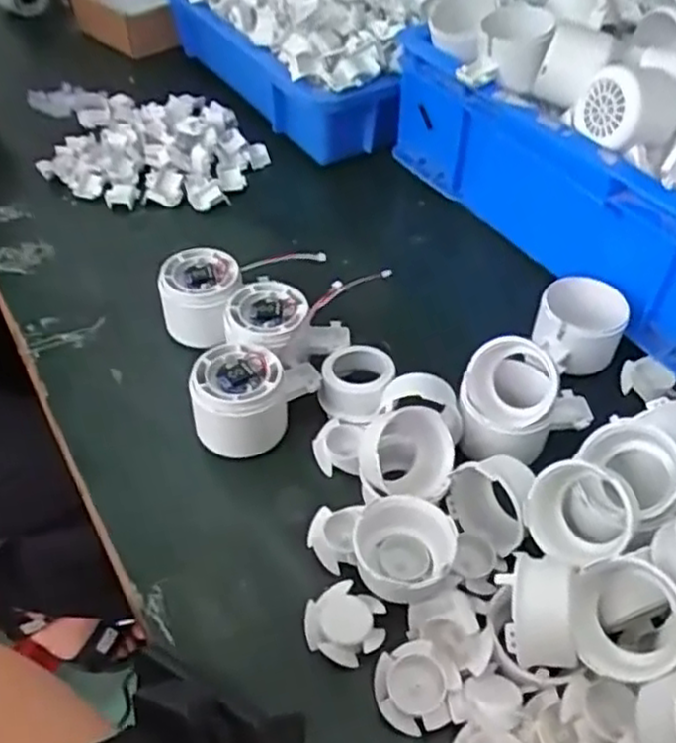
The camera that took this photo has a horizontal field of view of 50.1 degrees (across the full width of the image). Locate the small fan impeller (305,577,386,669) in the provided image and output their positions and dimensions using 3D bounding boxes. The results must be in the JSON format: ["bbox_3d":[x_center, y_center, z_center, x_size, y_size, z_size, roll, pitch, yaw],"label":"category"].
[{"bbox_3d":[0.004,0.130,0.376,0.040,0.011,0.038,0,47,0],"label":"small fan impeller"}]

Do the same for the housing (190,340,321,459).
[{"bbox_3d":[-0.052,0.013,0.462,0.082,0.046,0.071,-5,47,-6],"label":"housing"}]

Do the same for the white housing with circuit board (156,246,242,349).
[{"bbox_3d":[-0.098,-0.050,0.523,0.059,0.044,0.066,-5,47,-6],"label":"white housing with circuit board"}]

